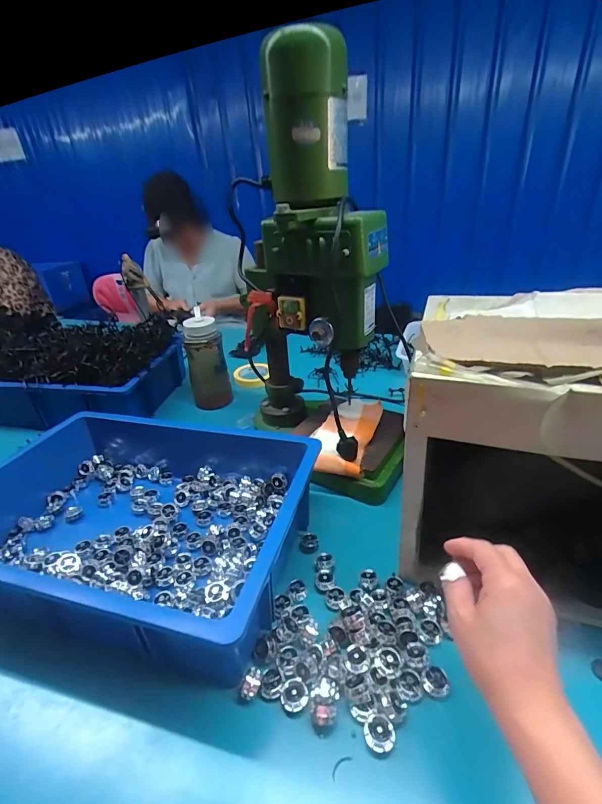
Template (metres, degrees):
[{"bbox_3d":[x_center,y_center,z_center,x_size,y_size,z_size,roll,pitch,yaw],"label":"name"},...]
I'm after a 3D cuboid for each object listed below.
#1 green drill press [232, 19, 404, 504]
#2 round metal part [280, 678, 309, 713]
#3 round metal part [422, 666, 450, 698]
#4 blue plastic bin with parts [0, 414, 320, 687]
[{"bbox_3d":[0.025,-0.162,0.567,0.210,0.540,0.251,-4,29,-1],"label":"green drill press"},{"bbox_3d":[-0.006,0.273,0.357,0.025,0.008,0.024,-3,29,2],"label":"round metal part"},{"bbox_3d":[0.127,0.264,0.362,0.023,0.005,0.023,-3,29,2],"label":"round metal part"},{"bbox_3d":[-0.230,0.145,0.536,0.468,0.124,0.337,6,31,17],"label":"blue plastic bin with parts"}]

